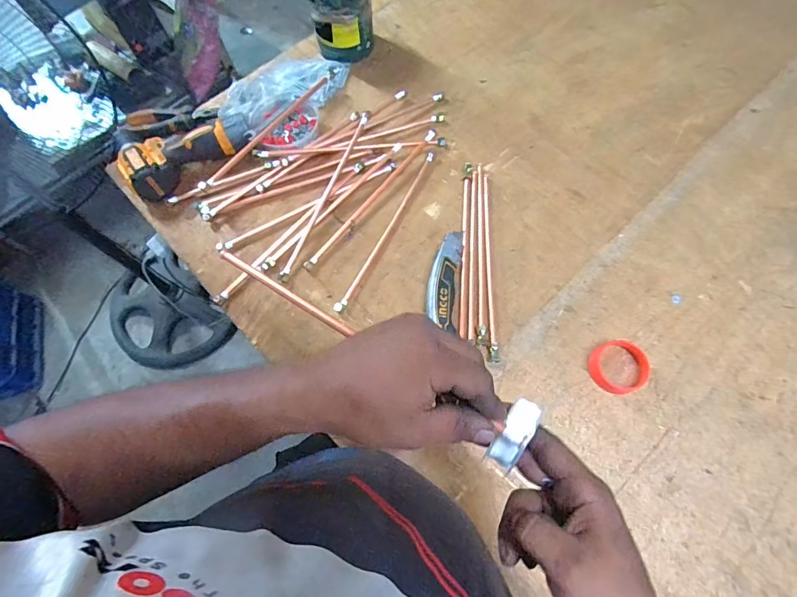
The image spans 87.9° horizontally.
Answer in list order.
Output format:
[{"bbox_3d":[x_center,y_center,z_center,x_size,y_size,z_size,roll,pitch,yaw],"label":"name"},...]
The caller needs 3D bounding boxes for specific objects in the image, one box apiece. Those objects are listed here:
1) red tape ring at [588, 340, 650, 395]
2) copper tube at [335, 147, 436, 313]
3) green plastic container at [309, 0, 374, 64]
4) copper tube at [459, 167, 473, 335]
[{"bbox_3d":[0.287,0.090,0.538,0.064,0.025,0.069,-1,69,3],"label":"red tape ring"},{"bbox_3d":[-0.017,-0.108,0.633,0.014,0.013,0.303,24,72,12],"label":"copper tube"},{"bbox_3d":[-0.105,-0.509,0.737,0.103,0.120,0.119,-20,69,-5],"label":"green plastic container"},{"bbox_3d":[0.099,-0.080,0.615,0.013,0.010,0.282,4,69,4],"label":"copper tube"}]

